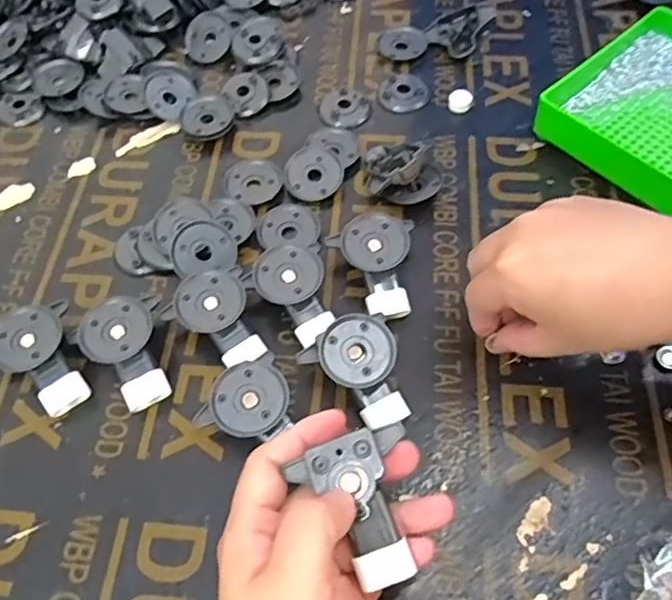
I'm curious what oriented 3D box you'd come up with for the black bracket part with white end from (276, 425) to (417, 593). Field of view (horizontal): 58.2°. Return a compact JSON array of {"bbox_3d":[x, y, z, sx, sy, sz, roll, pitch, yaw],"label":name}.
[{"bbox_3d":[0.016,0.094,0.271,0.050,0.021,0.067,-21,81,-9],"label":"black bracket part with white end"}]

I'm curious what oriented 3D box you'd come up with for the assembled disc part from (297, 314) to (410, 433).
[{"bbox_3d":[0.014,0.045,0.353,0.051,0.033,0.062,-21,61,-9],"label":"assembled disc part"}]

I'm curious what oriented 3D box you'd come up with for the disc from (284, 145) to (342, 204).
[{"bbox_3d":[-0.016,-0.093,0.442,0.040,0.004,0.045,-9,76,-2],"label":"disc"}]

